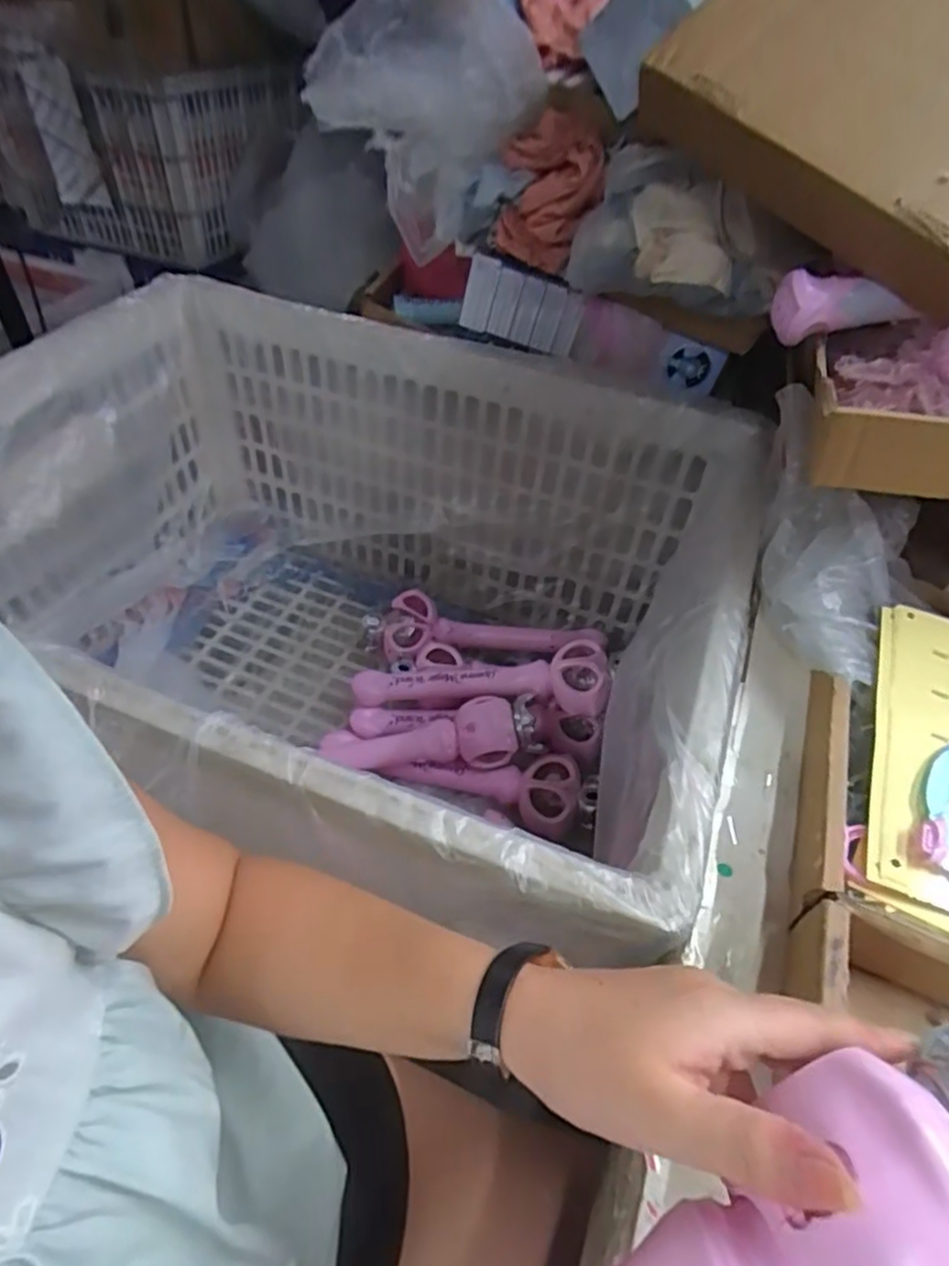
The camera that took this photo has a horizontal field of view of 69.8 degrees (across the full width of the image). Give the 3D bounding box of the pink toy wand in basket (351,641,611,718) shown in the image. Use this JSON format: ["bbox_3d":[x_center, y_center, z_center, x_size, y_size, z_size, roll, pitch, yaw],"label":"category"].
[{"bbox_3d":[0.003,0.067,0.908,0.343,0.069,0.068,-4,45,11],"label":"pink toy wand in basket"}]

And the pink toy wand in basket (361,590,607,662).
[{"bbox_3d":[0.021,0.004,1.034,0.366,0.077,0.107,0,47,-5],"label":"pink toy wand in basket"}]

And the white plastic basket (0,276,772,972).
[{"bbox_3d":[-0.142,-0.023,0.790,0.780,0.424,0.618,19,48,13],"label":"white plastic basket"}]

